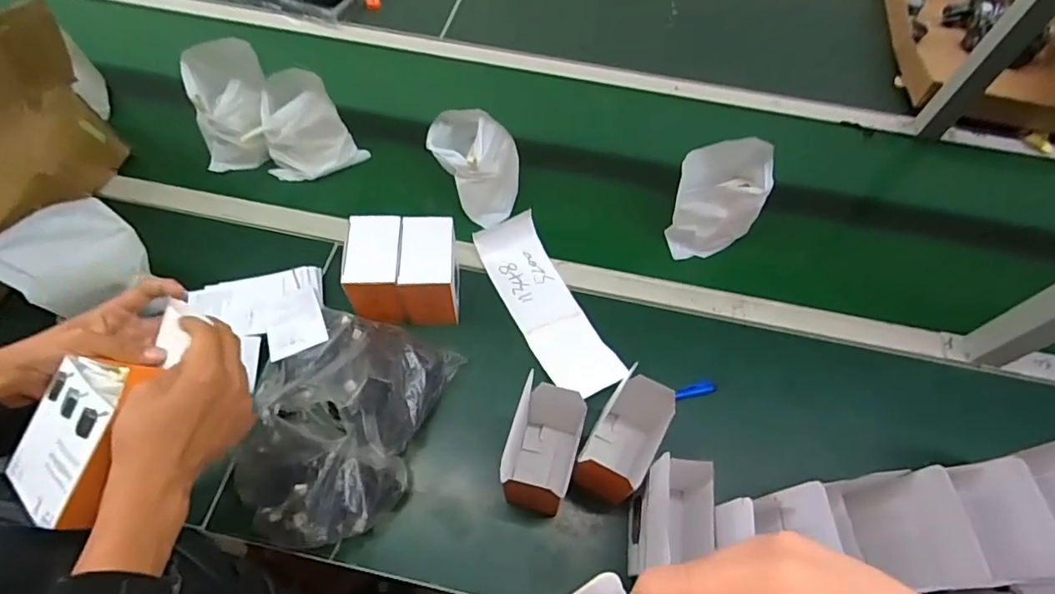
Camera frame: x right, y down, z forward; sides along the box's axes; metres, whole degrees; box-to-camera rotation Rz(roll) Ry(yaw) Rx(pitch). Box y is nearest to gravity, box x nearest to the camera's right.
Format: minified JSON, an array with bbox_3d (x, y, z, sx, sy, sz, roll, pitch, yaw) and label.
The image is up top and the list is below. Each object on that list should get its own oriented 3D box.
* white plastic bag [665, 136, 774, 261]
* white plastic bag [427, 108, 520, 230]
[{"bbox_3d":[0.263,-0.134,0.749,0.123,0.154,0.078,-16,62,-10],"label":"white plastic bag"},{"bbox_3d":[-0.079,-0.192,0.776,0.129,0.108,0.124,10,61,4],"label":"white plastic bag"}]

